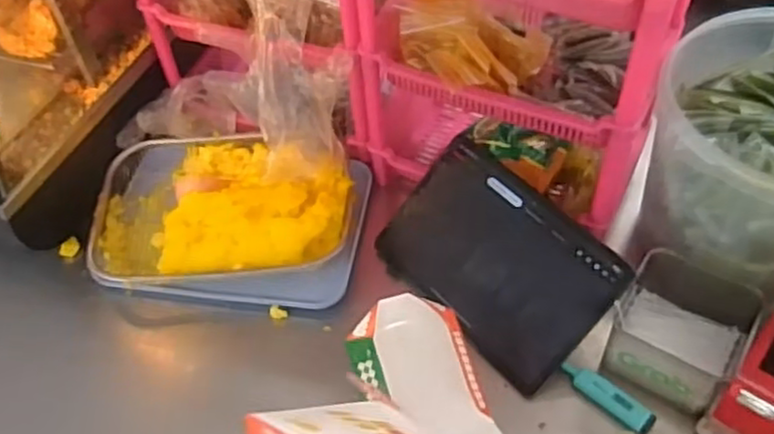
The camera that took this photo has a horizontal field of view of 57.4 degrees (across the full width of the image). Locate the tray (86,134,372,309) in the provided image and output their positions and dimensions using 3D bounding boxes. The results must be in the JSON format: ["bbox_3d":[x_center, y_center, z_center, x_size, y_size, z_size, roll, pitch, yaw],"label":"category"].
[{"bbox_3d":[-0.188,-0.006,0.827,0.311,0.078,0.212,6,51,9],"label":"tray"}]

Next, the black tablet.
[{"bbox_3d":[0.112,0.044,0.749,0.251,0.020,0.171,44,105,32],"label":"black tablet"}]

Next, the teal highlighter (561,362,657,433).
[{"bbox_3d":[0.214,0.176,0.690,0.097,0.013,0.025,35,61,28],"label":"teal highlighter"}]

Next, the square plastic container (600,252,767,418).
[{"bbox_3d":[0.285,0.111,0.700,0.125,0.075,0.126,27,57,23],"label":"square plastic container"}]

